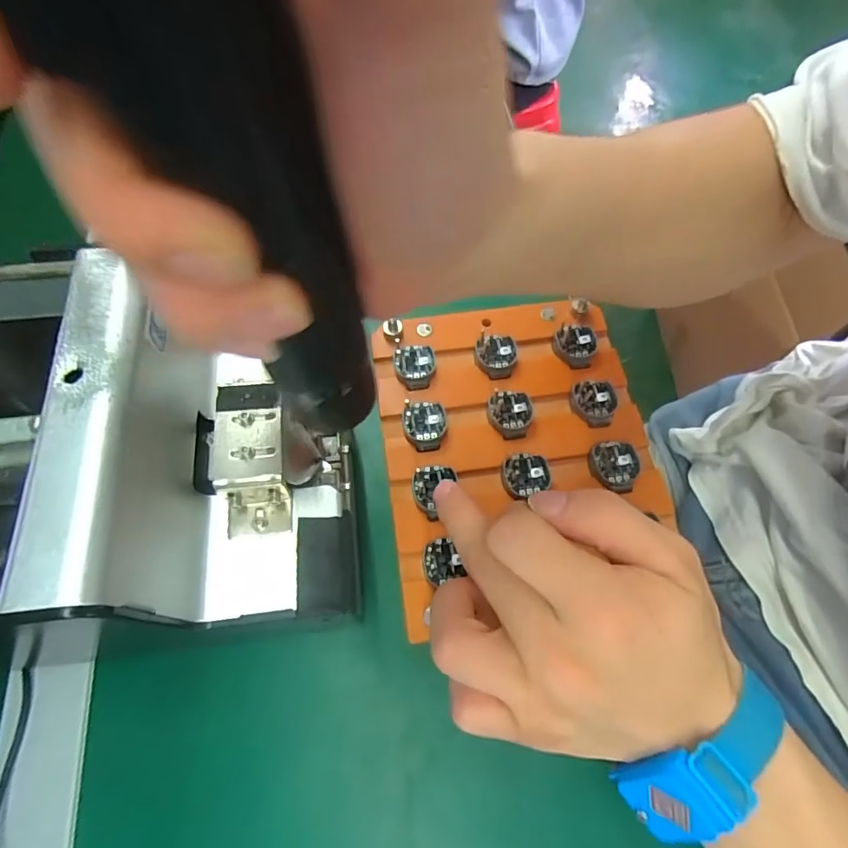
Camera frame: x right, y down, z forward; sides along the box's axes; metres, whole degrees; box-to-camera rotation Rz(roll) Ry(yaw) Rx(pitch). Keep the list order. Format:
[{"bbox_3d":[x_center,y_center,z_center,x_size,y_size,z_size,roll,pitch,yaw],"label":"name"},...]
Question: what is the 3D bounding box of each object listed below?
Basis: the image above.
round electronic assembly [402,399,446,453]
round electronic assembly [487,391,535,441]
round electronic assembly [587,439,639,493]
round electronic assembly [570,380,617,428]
[{"bbox_3d":[0.001,0.001,0.292,0.024,0.006,0.029,-1,65,1],"label":"round electronic assembly"},{"bbox_3d":[0.050,-0.006,0.297,0.026,0.005,0.029,19,67,10],"label":"round electronic assembly"},{"bbox_3d":[0.105,0.022,0.283,0.027,0.005,0.028,0,65,1],"label":"round electronic assembly"},{"bbox_3d":[0.099,-0.013,0.299,0.026,0.007,0.029,15,66,8],"label":"round electronic assembly"}]

